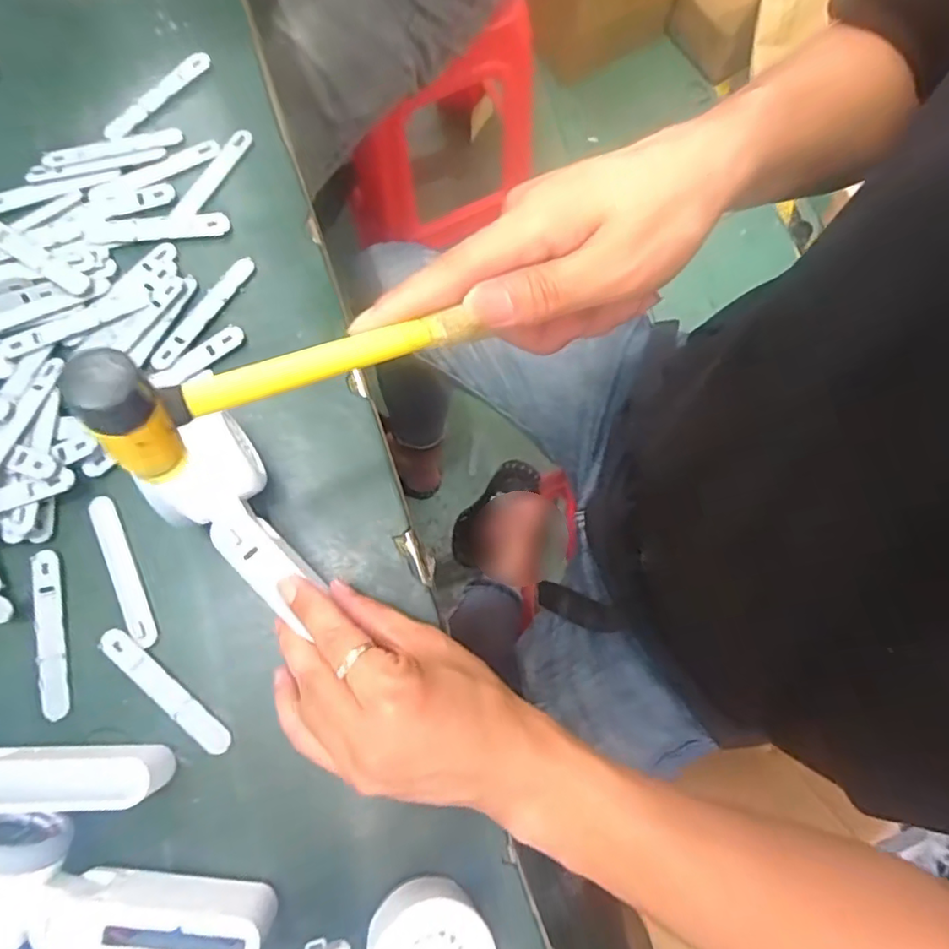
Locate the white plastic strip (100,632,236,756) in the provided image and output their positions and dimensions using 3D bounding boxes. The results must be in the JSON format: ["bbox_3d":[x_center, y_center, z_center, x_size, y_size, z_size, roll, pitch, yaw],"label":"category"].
[{"bbox_3d":[-0.176,0.123,0.331,0.093,0.007,0.015,41,79,8],"label":"white plastic strip"}]

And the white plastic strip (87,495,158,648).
[{"bbox_3d":[-0.208,0.057,0.345,0.015,0.009,0.091,-22,78,-6],"label":"white plastic strip"}]

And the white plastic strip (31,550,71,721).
[{"bbox_3d":[-0.246,0.091,0.337,0.017,0.004,0.093,-12,78,-4],"label":"white plastic strip"}]

